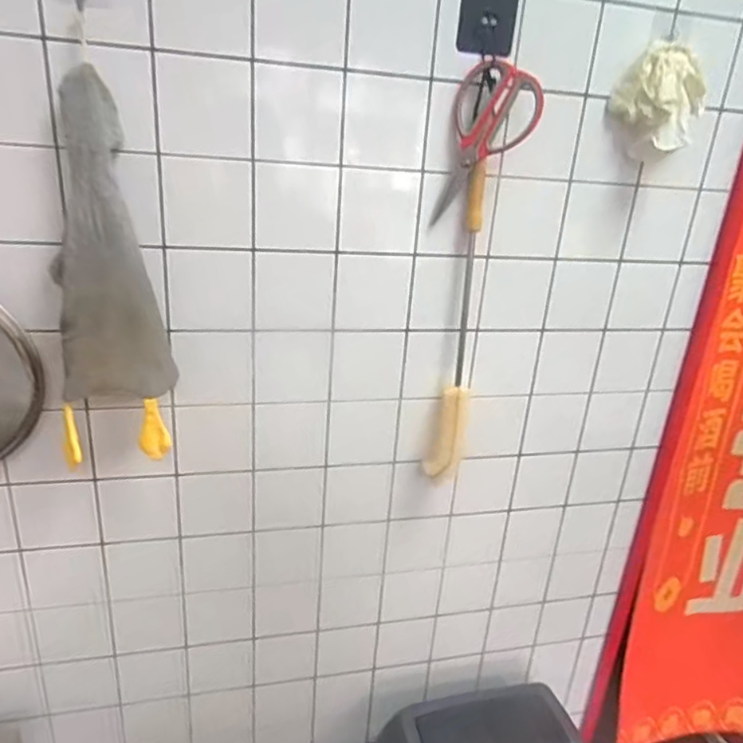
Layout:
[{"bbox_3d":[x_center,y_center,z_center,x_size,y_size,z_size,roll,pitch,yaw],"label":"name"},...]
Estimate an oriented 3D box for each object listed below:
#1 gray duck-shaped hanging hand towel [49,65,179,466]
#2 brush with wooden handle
[{"bbox_3d":[-0.278,-0.101,0.631,0.110,0.375,0.075,-3,23,-20],"label":"gray duck-shaped hanging hand towel"},{"bbox_3d":[0.115,-0.047,0.778,0.051,0.417,0.050,10,22,13],"label":"brush with wooden handle"}]

